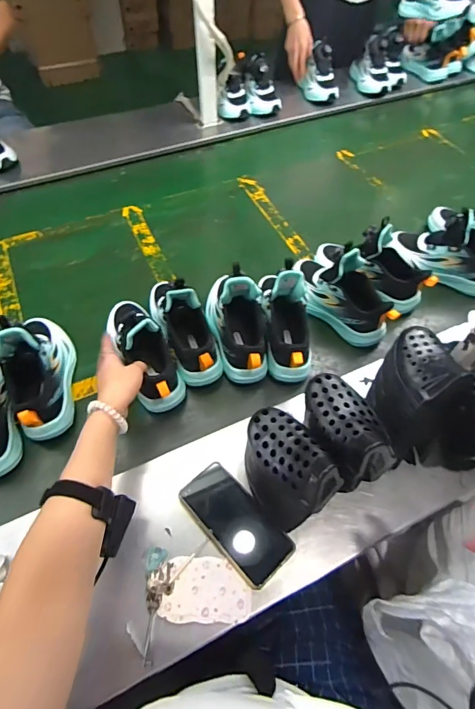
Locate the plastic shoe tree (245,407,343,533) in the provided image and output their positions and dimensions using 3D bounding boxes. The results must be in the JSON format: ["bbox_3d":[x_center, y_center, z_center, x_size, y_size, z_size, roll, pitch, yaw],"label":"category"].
[{"bbox_3d":[0.058,0.141,0.500,0.078,0.134,0.131,-28,61,-19],"label":"plastic shoe tree"}]

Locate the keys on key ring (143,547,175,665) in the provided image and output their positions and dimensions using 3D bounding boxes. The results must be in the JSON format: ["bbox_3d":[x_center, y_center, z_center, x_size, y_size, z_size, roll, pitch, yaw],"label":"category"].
[{"bbox_3d":[-0.095,0.300,0.485,0.034,0.008,0.120,-4,56,-5],"label":"keys on key ring"}]

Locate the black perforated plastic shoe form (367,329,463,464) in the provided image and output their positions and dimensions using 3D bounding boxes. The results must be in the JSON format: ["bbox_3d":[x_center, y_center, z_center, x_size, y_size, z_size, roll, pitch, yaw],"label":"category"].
[{"bbox_3d":[0.243,0.052,0.558,0.094,0.149,0.141,16,57,9],"label":"black perforated plastic shoe form"}]

